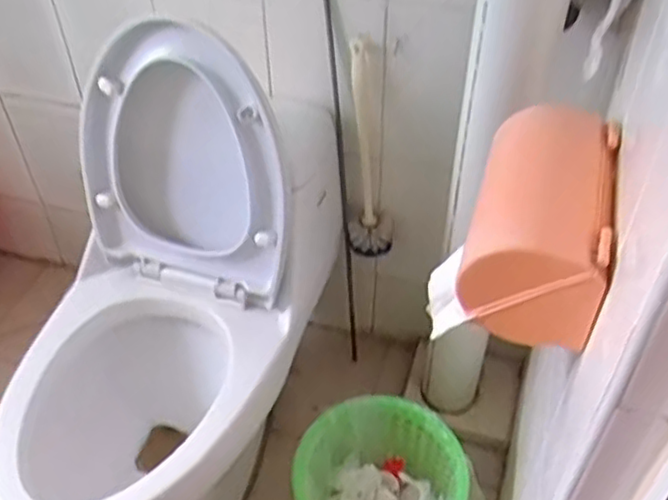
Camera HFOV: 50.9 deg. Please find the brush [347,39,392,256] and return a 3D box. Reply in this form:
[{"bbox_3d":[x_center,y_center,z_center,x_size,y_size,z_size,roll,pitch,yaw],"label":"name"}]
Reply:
[{"bbox_3d":[0.065,-0.154,1.223,0.082,0.395,0.092,1,45,2],"label":"brush"}]

